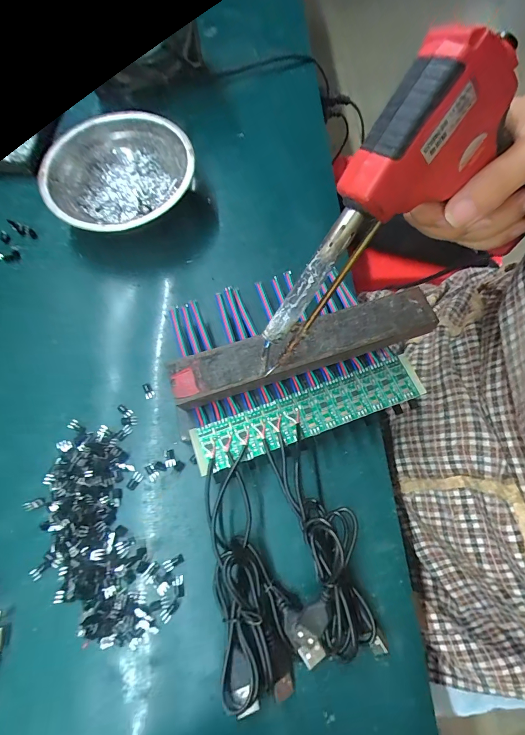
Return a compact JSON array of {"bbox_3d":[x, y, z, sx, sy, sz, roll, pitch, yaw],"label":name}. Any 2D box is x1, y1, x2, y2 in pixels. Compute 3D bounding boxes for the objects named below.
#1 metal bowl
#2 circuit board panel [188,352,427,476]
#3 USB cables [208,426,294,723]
[{"bbox_3d":[-0.121,-0.157,0.314,0.121,0.052,0.121,1,68,-2],"label":"metal bowl"},{"bbox_3d":[0.033,0.030,0.250,0.164,0.004,0.033,-19,66,-7],"label":"circuit board panel"},{"bbox_3d":[-0.012,0.121,0.224,0.037,0.026,0.141,-9,70,-3],"label":"USB cables"}]

